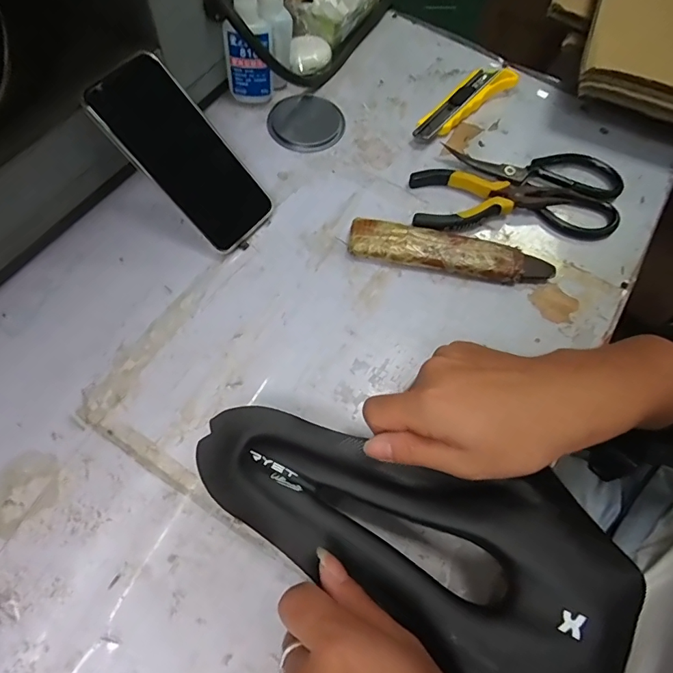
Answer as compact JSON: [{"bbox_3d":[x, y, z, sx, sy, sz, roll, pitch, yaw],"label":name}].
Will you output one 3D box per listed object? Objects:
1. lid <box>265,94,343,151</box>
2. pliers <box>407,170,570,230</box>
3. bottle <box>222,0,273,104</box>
[{"bbox_3d":[-0.033,-0.236,0.486,0.081,0.006,0.081,1,65,-3],"label":"lid"},{"bbox_3d":[0.150,-0.133,0.440,0.150,0.022,0.068,2,65,-2],"label":"pliers"},{"bbox_3d":[-0.090,-0.296,0.443,0.044,0.130,0.031,-2,66,-4],"label":"bottle"}]

